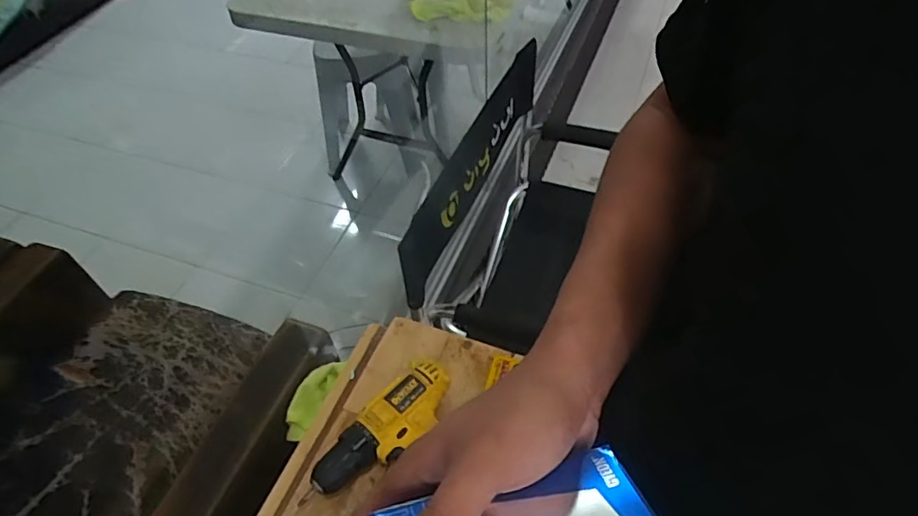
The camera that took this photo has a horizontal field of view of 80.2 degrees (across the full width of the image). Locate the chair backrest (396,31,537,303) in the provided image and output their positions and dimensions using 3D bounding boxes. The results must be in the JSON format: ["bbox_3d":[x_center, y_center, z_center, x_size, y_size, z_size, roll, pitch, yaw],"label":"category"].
[{"bbox_3d":[0.033,-0.185,1.037,0.044,0.141,0.614,17,53,16],"label":"chair backrest"}]

